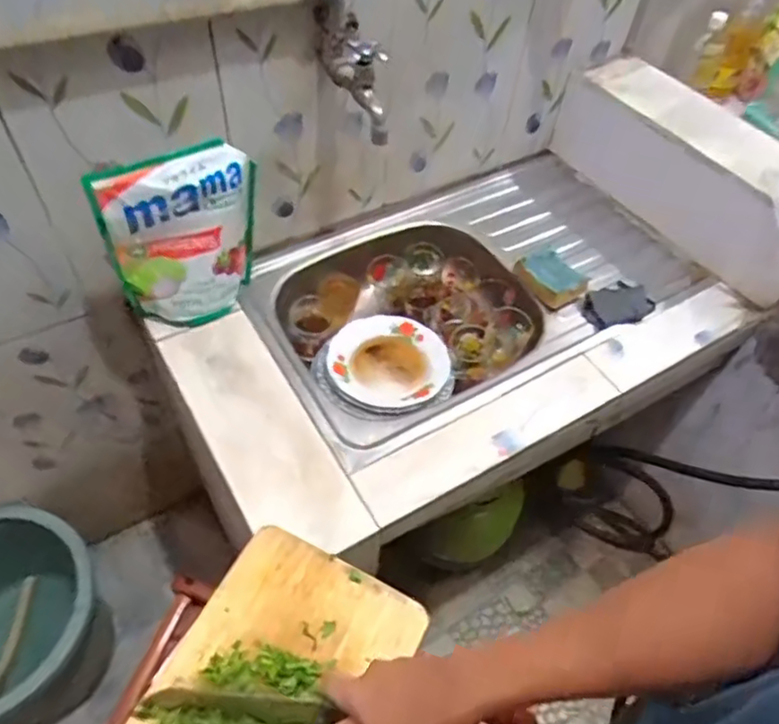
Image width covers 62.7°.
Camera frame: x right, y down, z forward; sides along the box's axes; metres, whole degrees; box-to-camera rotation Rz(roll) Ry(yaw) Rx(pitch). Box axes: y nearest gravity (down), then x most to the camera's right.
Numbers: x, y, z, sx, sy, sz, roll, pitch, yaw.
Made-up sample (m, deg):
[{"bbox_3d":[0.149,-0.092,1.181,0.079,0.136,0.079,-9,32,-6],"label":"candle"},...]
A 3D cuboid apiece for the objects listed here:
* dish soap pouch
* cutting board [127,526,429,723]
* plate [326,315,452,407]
[{"bbox_3d":[-0.258,-0.155,0.832,0.189,0.249,0.058,-23,58,-20],"label":"dish soap pouch"},{"bbox_3d":[-0.107,0.289,0.521,0.178,0.016,0.284,25,55,14],"label":"cutting board"},{"bbox_3d":[-0.003,0.001,0.952,0.173,0.026,0.167,2,53,-3],"label":"plate"}]

